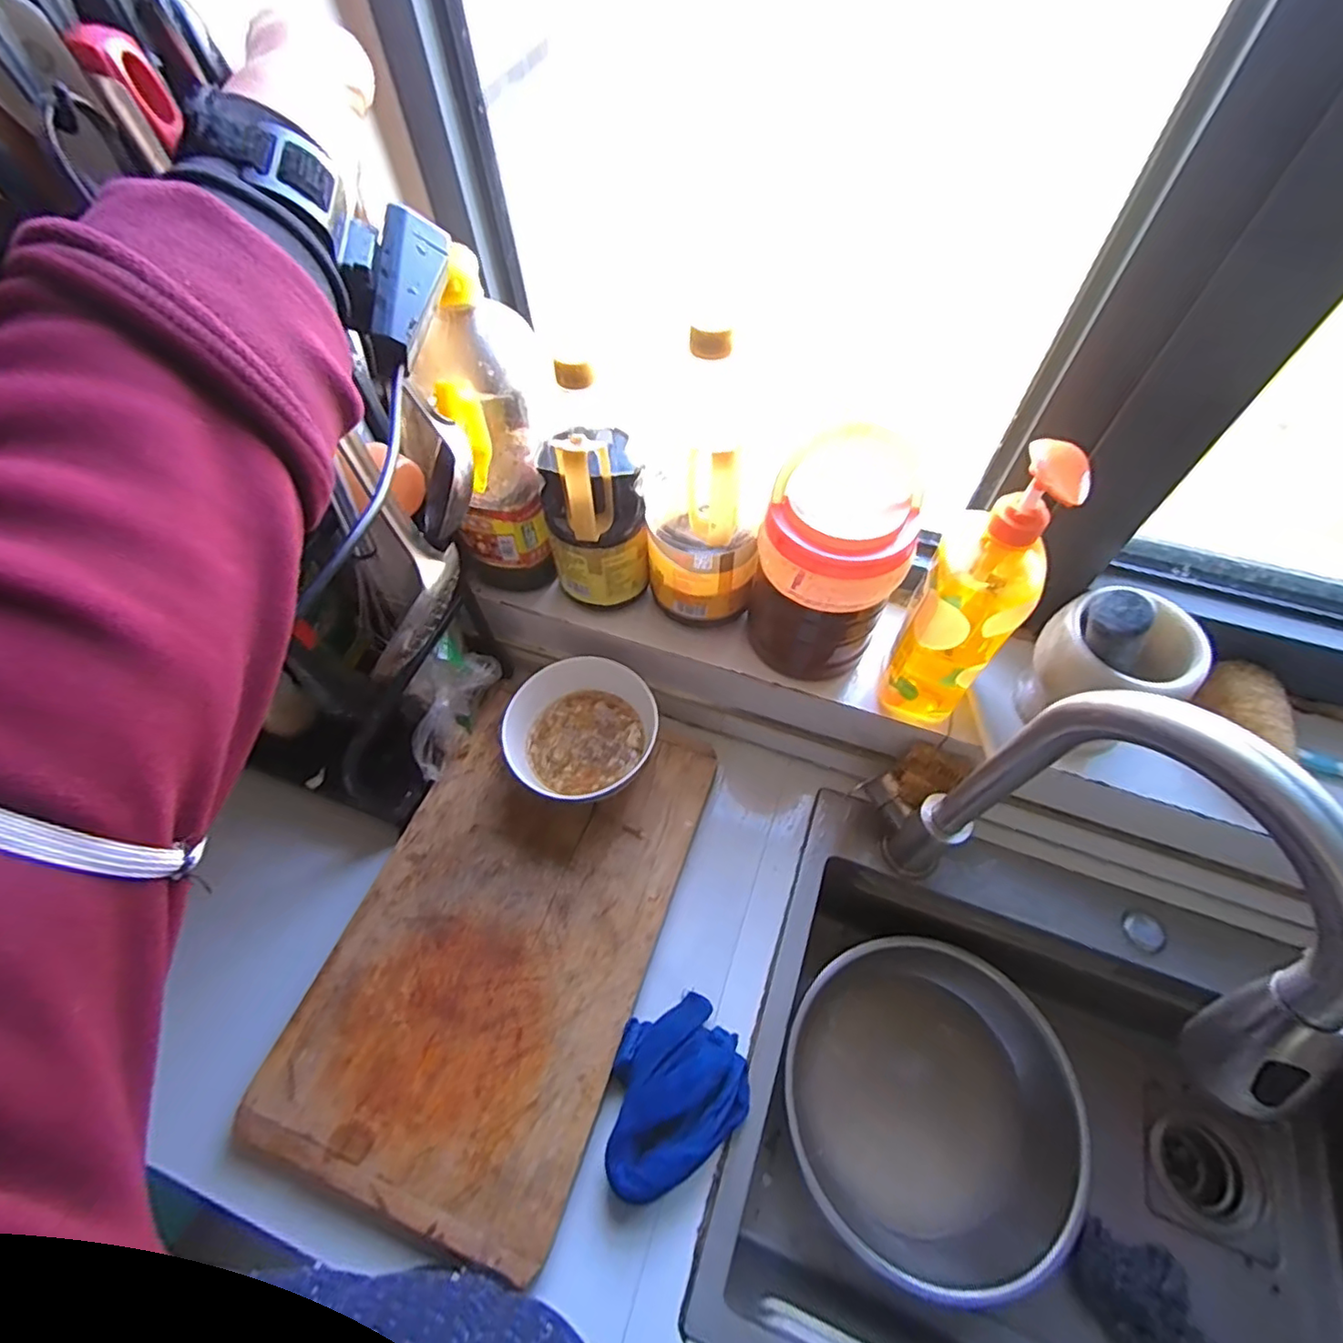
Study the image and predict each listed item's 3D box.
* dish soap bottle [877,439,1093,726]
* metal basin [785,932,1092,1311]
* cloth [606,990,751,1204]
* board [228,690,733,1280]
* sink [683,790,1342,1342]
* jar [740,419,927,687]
[{"bbox_3d":[0.230,-0.048,0.478,0.077,0.261,0.069,29,64,18],"label":"dish soap bottle"},{"bbox_3d":[0.255,0.439,0.628,0.269,0.116,0.273,-1,59,1],"label":"metal basin"},{"bbox_3d":[-0.003,0.344,0.497,0.131,0.055,0.108,-28,62,-15],"label":"cloth"},{"bbox_3d":[-0.152,0.234,0.572,0.271,0.020,0.435,17,61,11],"label":"board"},{"bbox_3d":[0.386,0.455,0.567,0.632,0.227,0.441,16,61,11],"label":"sink"},{"bbox_3d":[0.141,-0.096,0.544,0.120,0.194,0.132,15,60,11],"label":"jar"}]

